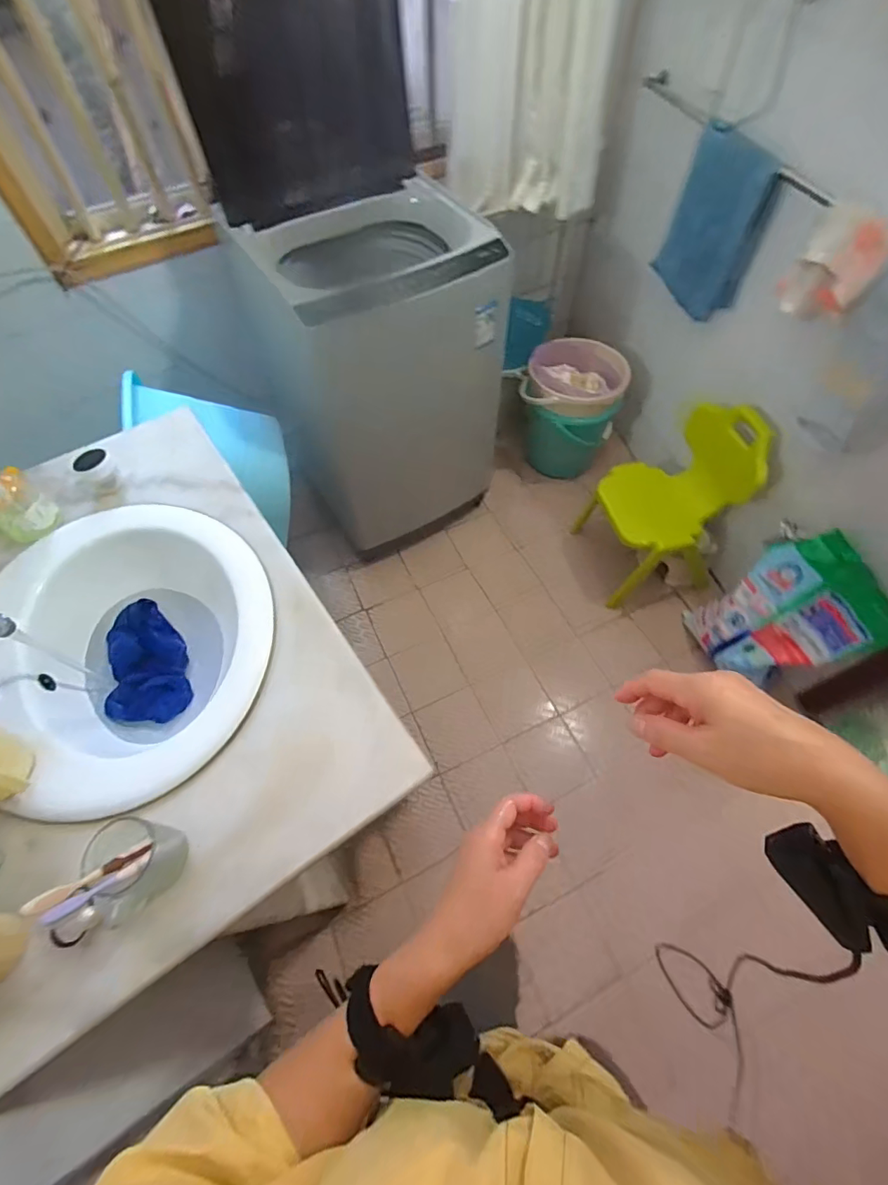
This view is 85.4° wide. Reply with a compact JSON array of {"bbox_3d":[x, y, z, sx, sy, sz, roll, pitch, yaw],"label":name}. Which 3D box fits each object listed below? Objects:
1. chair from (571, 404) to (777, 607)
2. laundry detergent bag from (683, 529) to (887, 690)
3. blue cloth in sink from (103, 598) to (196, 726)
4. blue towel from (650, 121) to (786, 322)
[{"bbox_3d":[0.697,-0.299,1.505,0.345,0.517,0.383,-11,60,-5],"label":"chair"},{"bbox_3d":[0.965,0.073,1.396,0.111,0.503,0.331,-15,72,-40],"label":"laundry detergent bag"},{"bbox_3d":[-0.489,0.114,0.791,0.118,0.032,0.219,-19,61,-10],"label":"blue cloth in sink"},{"bbox_3d":[0.729,-0.984,1.313,0.048,0.365,0.298,-22,61,-11],"label":"blue towel"}]

